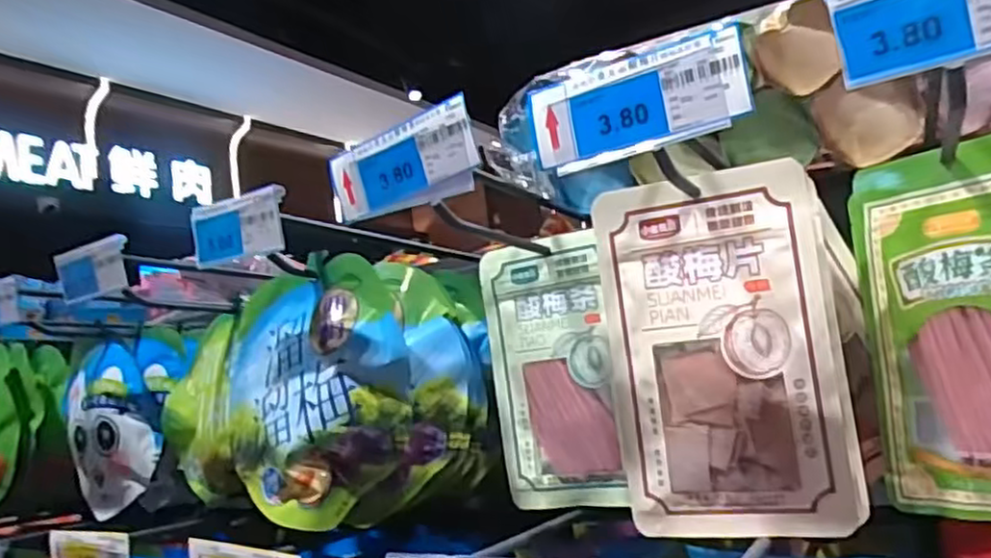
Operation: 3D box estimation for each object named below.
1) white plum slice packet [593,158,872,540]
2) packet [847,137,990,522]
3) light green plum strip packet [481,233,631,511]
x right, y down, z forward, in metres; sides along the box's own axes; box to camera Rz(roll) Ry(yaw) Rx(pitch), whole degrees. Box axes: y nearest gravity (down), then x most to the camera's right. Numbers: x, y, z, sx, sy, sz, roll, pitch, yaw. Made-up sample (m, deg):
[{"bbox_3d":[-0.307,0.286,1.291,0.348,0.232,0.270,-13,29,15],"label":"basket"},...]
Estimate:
[{"bbox_3d":[0.119,0.039,0.380,0.114,0.186,0.008,-10,-6,22],"label":"white plum slice packet"},{"bbox_3d":[0.241,0.026,0.365,0.010,0.187,0.102,1,-9,-31],"label":"packet"},{"bbox_3d":[0.042,0.069,0.518,0.093,0.190,0.021,-10,-8,27],"label":"light green plum strip packet"}]

